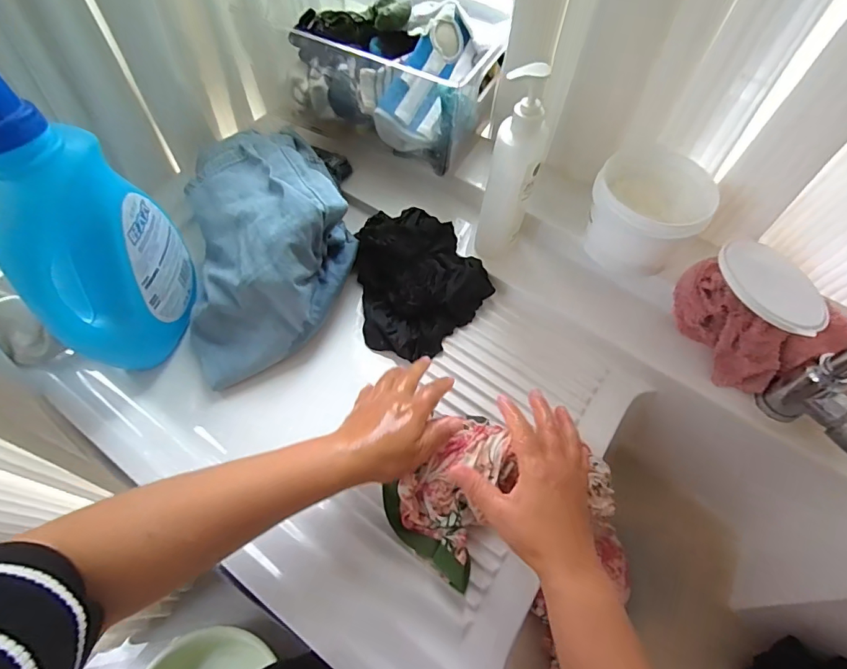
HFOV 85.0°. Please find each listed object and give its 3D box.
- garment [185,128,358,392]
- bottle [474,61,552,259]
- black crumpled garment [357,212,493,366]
[{"bbox_3d":[-0.194,-0.139,0.572,0.207,0.106,0.363,-11,62,-7],"label":"garment"},{"bbox_3d":[0.102,-0.181,0.524,0.057,0.221,0.055,16,62,8],"label":"bottle"},{"bbox_3d":[0.003,-0.071,0.584,0.168,0.054,0.200,-7,61,-4],"label":"black crumpled garment"}]

